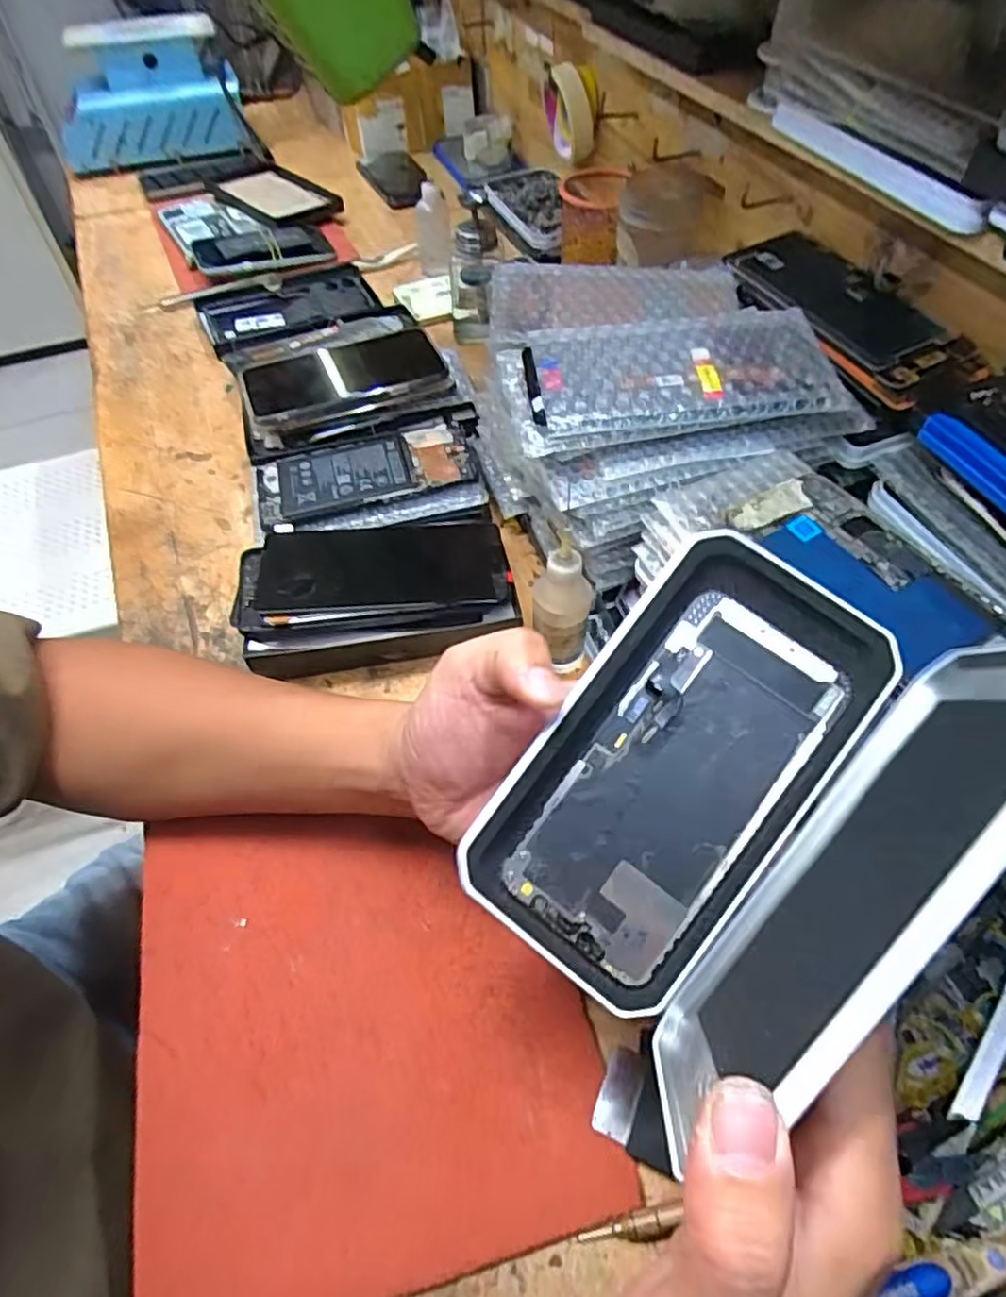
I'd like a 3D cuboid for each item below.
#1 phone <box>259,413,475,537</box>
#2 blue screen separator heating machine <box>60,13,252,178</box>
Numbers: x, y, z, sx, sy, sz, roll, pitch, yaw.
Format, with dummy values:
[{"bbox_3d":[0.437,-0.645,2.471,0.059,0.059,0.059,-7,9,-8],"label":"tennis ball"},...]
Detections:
[{"bbox_3d":[-0.101,-0.135,0.515,0.170,0.011,0.085,-19,56,-12],"label":"phone"},{"bbox_3d":[-0.458,-0.706,0.857,0.229,0.130,0.099,-16,55,-10],"label":"blue screen separator heating machine"}]

